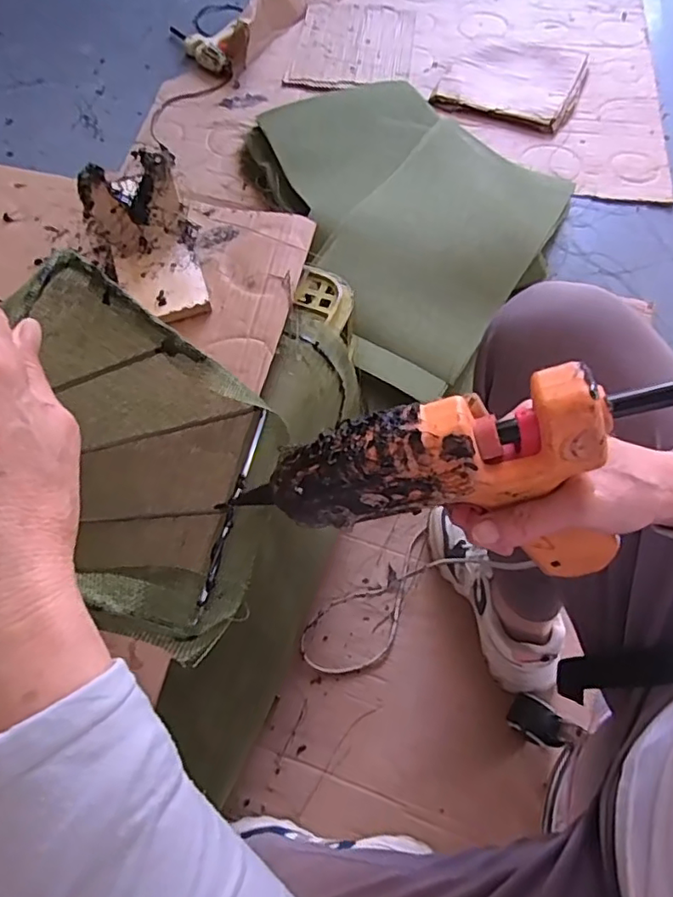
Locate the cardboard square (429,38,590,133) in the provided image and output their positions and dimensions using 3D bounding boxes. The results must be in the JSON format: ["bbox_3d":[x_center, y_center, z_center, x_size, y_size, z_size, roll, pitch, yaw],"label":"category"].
[{"bbox_3d":[0.383,-0.804,1.246,0.273,0.030,0.283,24,68,13],"label":"cardboard square"}]

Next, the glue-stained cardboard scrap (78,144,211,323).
[{"bbox_3d":[-0.178,-0.203,0.543,0.094,0.088,0.150,-26,65,-11],"label":"glue-stained cardboard scrap"}]

